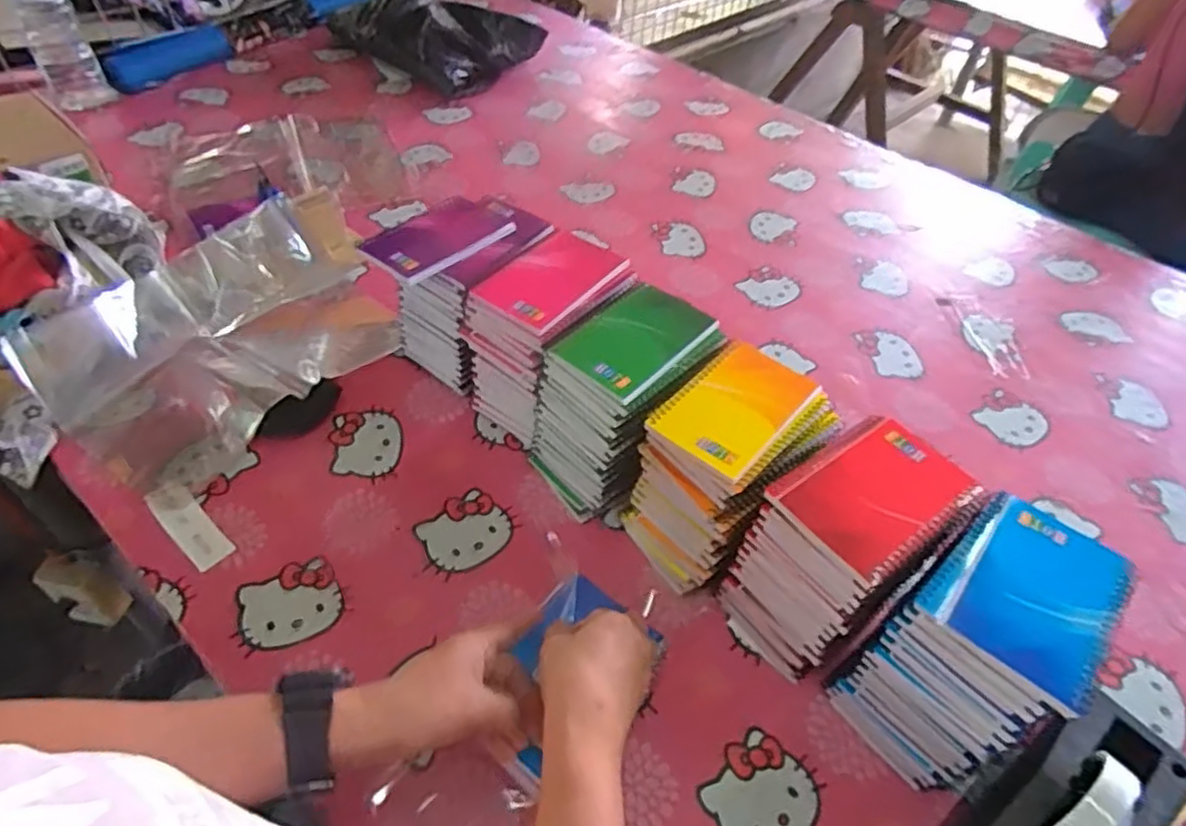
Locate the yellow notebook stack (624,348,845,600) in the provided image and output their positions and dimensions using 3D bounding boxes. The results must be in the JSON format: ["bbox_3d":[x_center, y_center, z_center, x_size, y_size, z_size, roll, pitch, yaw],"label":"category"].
[{"bbox_3d":[0.110,0.051,0.593,0.143,0.162,0.105,-35,60,-29],"label":"yellow notebook stack"}]

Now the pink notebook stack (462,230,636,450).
[{"bbox_3d":[-0.042,-0.067,0.682,0.100,0.165,0.136,35,55,23],"label":"pink notebook stack"}]

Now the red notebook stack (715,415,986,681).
[{"bbox_3d":[0.190,0.109,0.544,0.137,0.168,0.095,-28,57,-26],"label":"red notebook stack"}]

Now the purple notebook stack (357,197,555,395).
[{"bbox_3d":[-0.129,-0.117,0.720,0.114,0.164,0.157,38,56,25],"label":"purple notebook stack"}]

